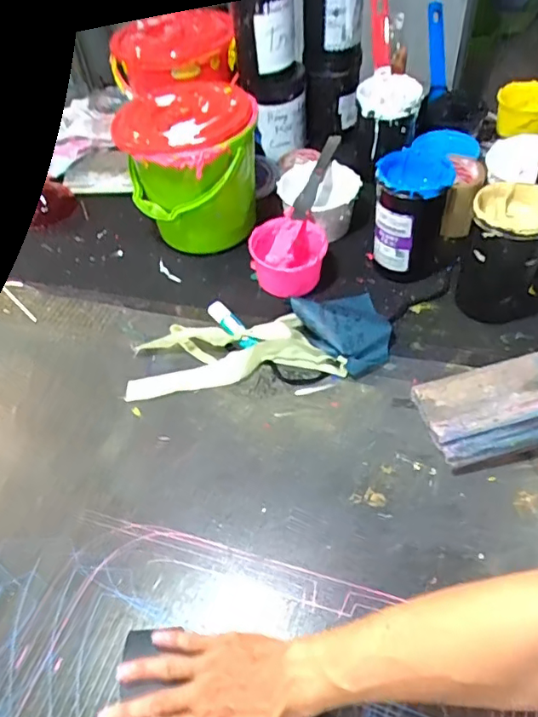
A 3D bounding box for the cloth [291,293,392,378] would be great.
[{"bbox_3d":[0.104,-0.054,0.761,0.121,0.048,0.160,-13,52,-6],"label":"cloth"}]

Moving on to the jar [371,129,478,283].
[{"bbox_3d":[0.203,-0.204,0.796,0.101,0.144,0.100,10,53,12],"label":"jar"}]

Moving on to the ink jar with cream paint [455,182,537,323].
[{"bbox_3d":[0.305,-0.133,0.726,0.096,0.158,0.095,-2,52,3],"label":"ink jar with cream paint"}]

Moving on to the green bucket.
[{"bbox_3d":[-0.117,-0.290,0.882,0.198,0.200,0.179,-10,52,-4],"label":"green bucket"}]

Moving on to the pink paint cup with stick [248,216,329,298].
[{"bbox_3d":[0.030,-0.150,0.844,0.109,0.087,0.103,-2,52,3],"label":"pink paint cup with stick"}]

